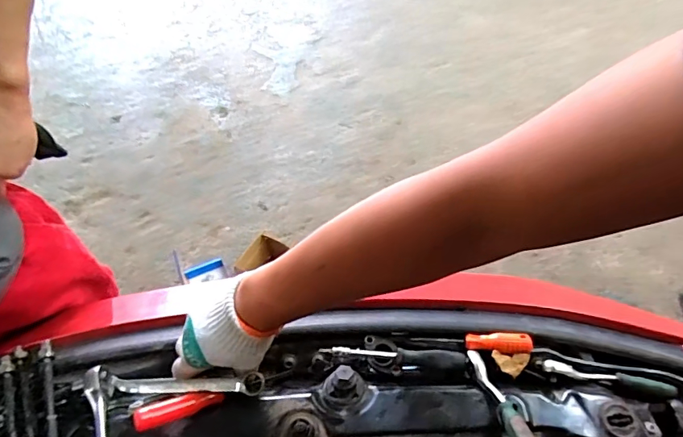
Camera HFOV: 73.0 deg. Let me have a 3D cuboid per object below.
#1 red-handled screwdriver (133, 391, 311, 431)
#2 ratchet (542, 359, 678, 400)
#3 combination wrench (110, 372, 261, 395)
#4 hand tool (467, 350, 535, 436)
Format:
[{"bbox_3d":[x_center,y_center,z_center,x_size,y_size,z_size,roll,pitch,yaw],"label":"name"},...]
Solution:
[{"bbox_3d":[-0.131,0.205,0.517,0.183,0.023,0.034,0,52,-21],"label":"red-handled screwdriver"},{"bbox_3d":[0.322,0.191,0.555,0.151,0.018,0.020,10,55,9],"label":"ratchet"},{"bbox_3d":[-0.177,0.187,0.525,0.186,0.014,0.022,-4,53,12],"label":"combination wrench"},{"bbox_3d":[0.182,0.204,0.510,0.033,0.028,0.144,-10,28,-6],"label":"hand tool"}]

